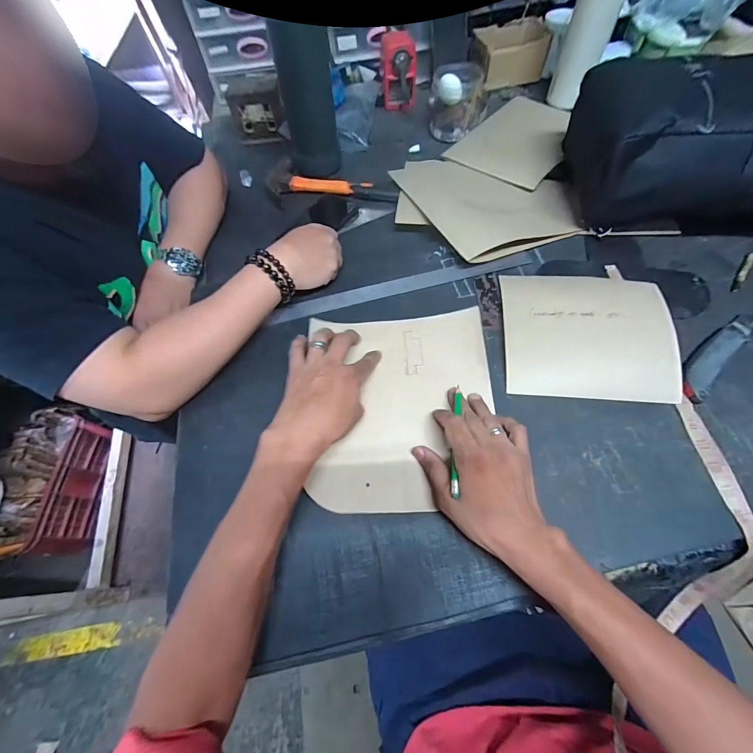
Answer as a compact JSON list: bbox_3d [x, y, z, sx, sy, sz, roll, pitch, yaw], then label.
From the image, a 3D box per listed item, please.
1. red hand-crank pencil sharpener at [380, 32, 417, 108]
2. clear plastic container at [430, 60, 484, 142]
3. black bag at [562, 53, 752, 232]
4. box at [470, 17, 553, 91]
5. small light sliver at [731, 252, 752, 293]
[{"bbox_3d":[0.049,-0.671,0.750,0.073,0.114,0.061,-3,63,1],"label":"red hand-crank pencil sharpener"},{"bbox_3d":[0.162,-0.566,0.700,0.099,0.097,0.101,6,63,6],"label":"clear plastic container"},{"bbox_3d":[0.558,-0.340,0.494,0.478,0.154,0.220,9,64,8],"label":"black bag"},{"bbox_3d":[0.308,-0.748,0.791,0.158,0.071,0.132,-5,63,3],"label":"box"},{"bbox_3d":[0.522,-0.149,0.484,0.013,0.005,0.087,35,70,19],"label":"small light sliver"}]

